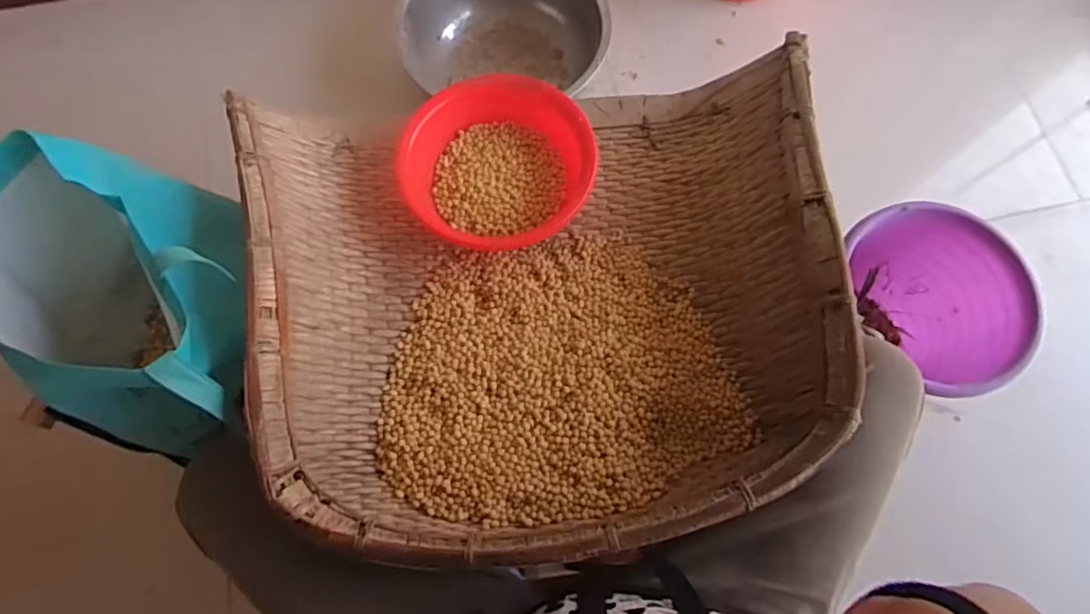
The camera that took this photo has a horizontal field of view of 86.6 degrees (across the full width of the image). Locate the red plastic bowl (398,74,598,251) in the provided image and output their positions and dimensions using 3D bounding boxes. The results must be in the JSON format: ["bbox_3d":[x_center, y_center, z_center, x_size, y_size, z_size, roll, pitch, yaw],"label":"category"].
[{"bbox_3d":[-0.054,-0.164,0.666,0.214,0.076,0.176,4,72,0],"label":"red plastic bowl"}]

